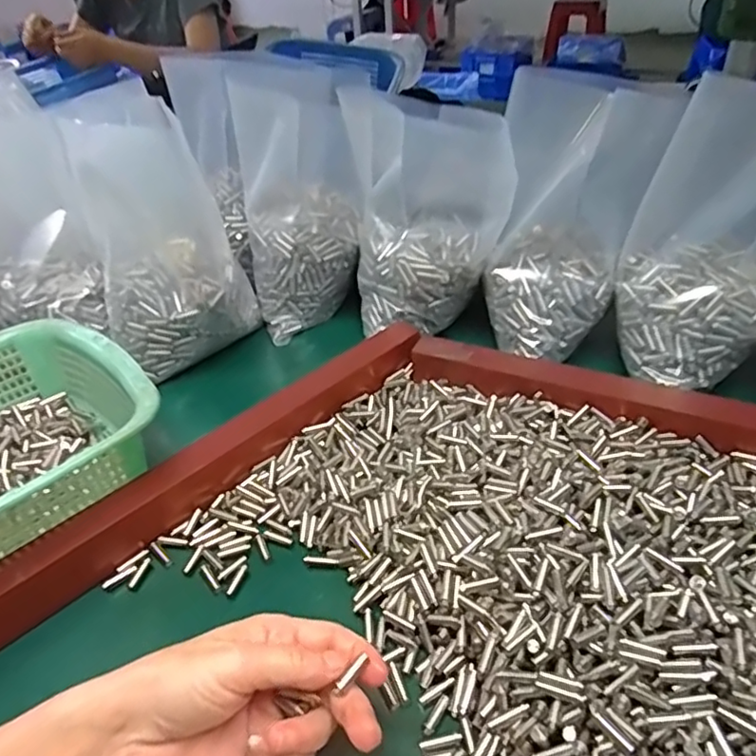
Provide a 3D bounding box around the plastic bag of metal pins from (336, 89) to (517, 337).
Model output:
[{"bbox_3d":[0.042,-0.142,0.524,0.126,0.182,0.083,-4,40,2],"label":"plastic bag of metal pins"}]

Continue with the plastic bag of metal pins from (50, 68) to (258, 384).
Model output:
[{"bbox_3d":[-0.191,-0.119,0.522,0.127,0.201,0.104,-22,43,-18],"label":"plastic bag of metal pins"}]

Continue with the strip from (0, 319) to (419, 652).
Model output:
[{"bbox_3d":[-0.119,0.059,0.421,0.394,0.031,0.031,-35,48,-29],"label":"strip"}]

